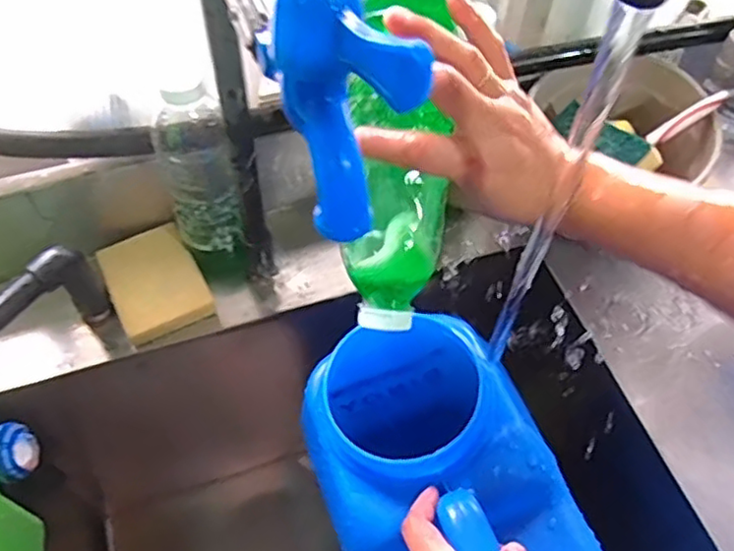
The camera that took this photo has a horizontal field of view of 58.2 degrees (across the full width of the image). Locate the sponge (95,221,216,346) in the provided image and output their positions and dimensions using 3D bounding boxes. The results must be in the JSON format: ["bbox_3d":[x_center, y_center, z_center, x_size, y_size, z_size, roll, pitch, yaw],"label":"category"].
[{"bbox_3d":[-0.187,0.005,0.582,0.075,0.019,0.099,-25,58,-18],"label":"sponge"}]

